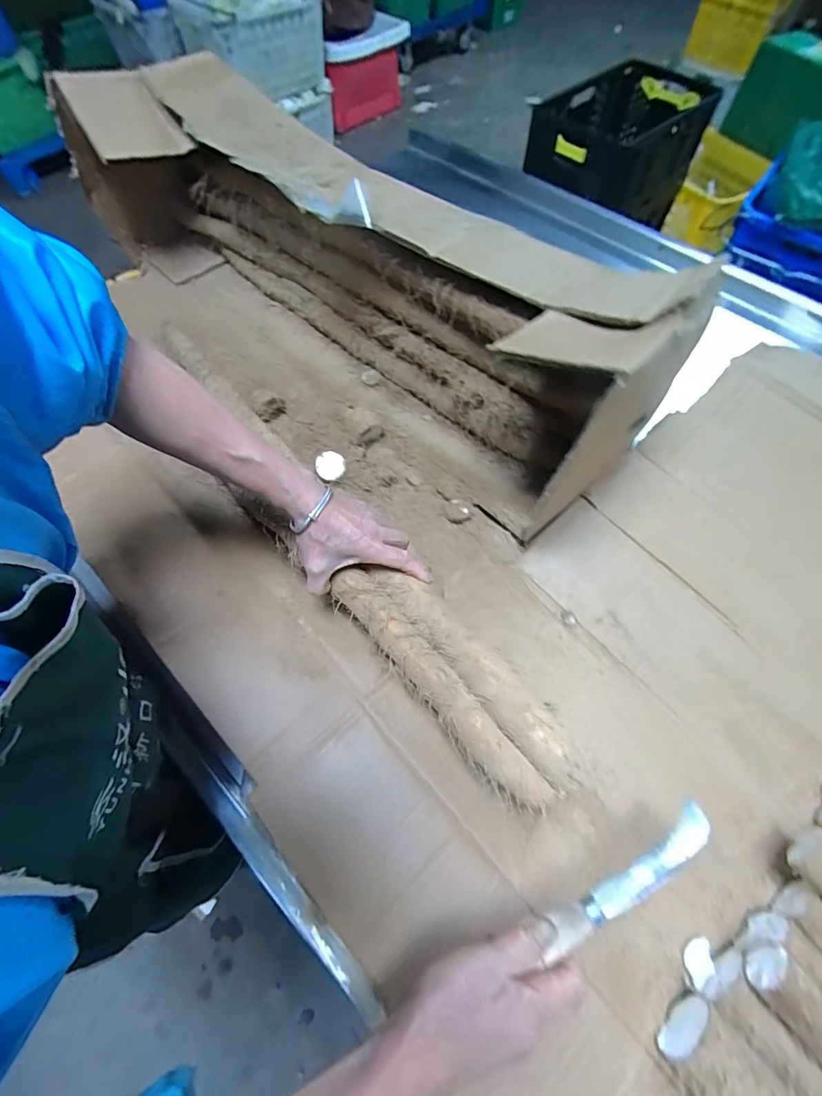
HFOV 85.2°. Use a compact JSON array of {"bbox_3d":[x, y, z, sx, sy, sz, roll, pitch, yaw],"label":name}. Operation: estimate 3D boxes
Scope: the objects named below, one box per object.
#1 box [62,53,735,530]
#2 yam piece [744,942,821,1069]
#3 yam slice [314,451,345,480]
[{"bbox_3d":[-0.096,-0.393,0.619,0.891,0.247,0.265,37,70,17],"label":"box"},{"bbox_3d":[0.294,0.341,0.324,0.041,0.033,0.080,-37,69,-15],"label":"yam piece"},{"bbox_3d":[-0.110,-0.111,0.605,0.044,0.004,0.044,-2,84,21],"label":"yam slice"}]

